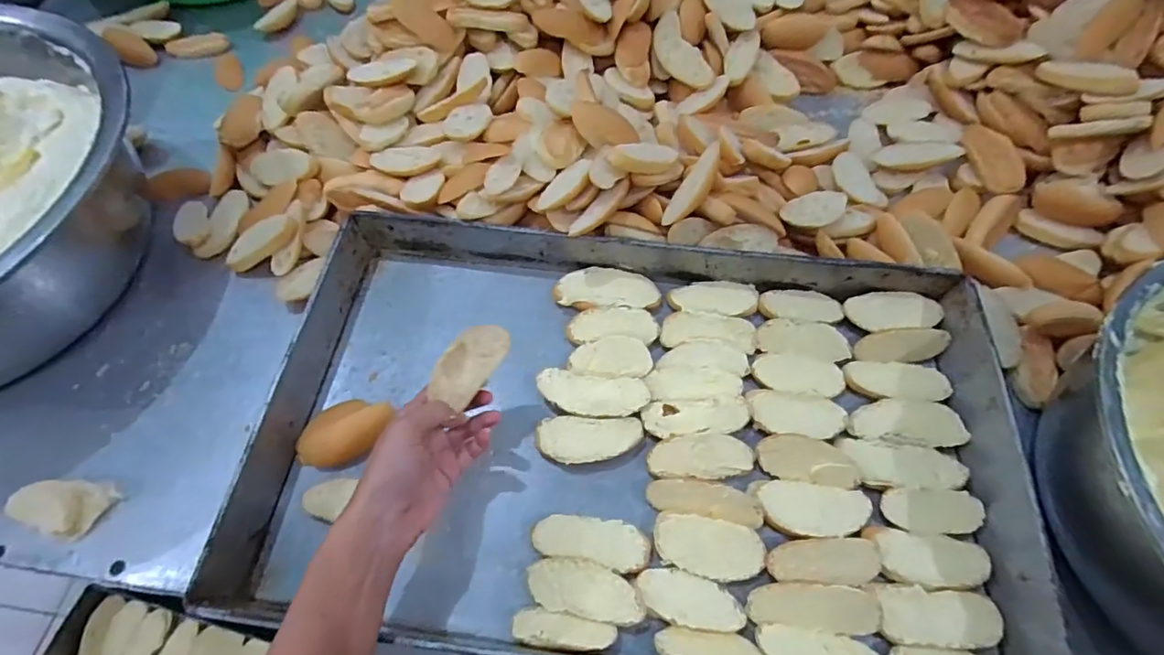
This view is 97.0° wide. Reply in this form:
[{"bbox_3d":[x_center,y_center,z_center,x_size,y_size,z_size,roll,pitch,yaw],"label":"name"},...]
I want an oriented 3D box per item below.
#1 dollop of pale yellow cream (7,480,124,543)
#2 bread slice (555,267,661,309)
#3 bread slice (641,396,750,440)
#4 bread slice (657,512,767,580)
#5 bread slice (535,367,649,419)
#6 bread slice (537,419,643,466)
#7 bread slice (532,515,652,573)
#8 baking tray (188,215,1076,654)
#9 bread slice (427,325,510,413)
[{"bbox_3d":[-0.447,0.152,0.441,0.069,0.023,0.046,11,63,8],"label":"dollop of pale yellow cream"},{"bbox_3d":[0.026,-0.039,0.541,0.106,0.015,0.052,-5,62,0],"label":"bread slice"},{"bbox_3d":[0.104,0.082,0.468,0.094,0.007,0.033,-4,62,0],"label":"bread slice"},{"bbox_3d":[0.104,0.180,0.422,0.088,0.011,0.043,10,63,7],"label":"bread slice"},{"bbox_3d":[0.010,0.063,0.481,0.101,0.013,0.038,6,62,5],"label":"bread slice"},{"bbox_3d":[0.007,0.104,0.469,0.094,0.017,0.041,-1,62,2],"label":"bread slice"},{"bbox_3d":[0.009,0.179,0.432,0.095,0.018,0.035,9,63,7],"label":"bread slice"},{"bbox_3d":[0.043,0.085,0.451,0.611,0.055,0.371,6,62,5],"label":"baking tray"},{"bbox_3d":[-0.092,0.029,0.415,0.040,0.006,0.074,33,90,-16],"label":"bread slice"}]

